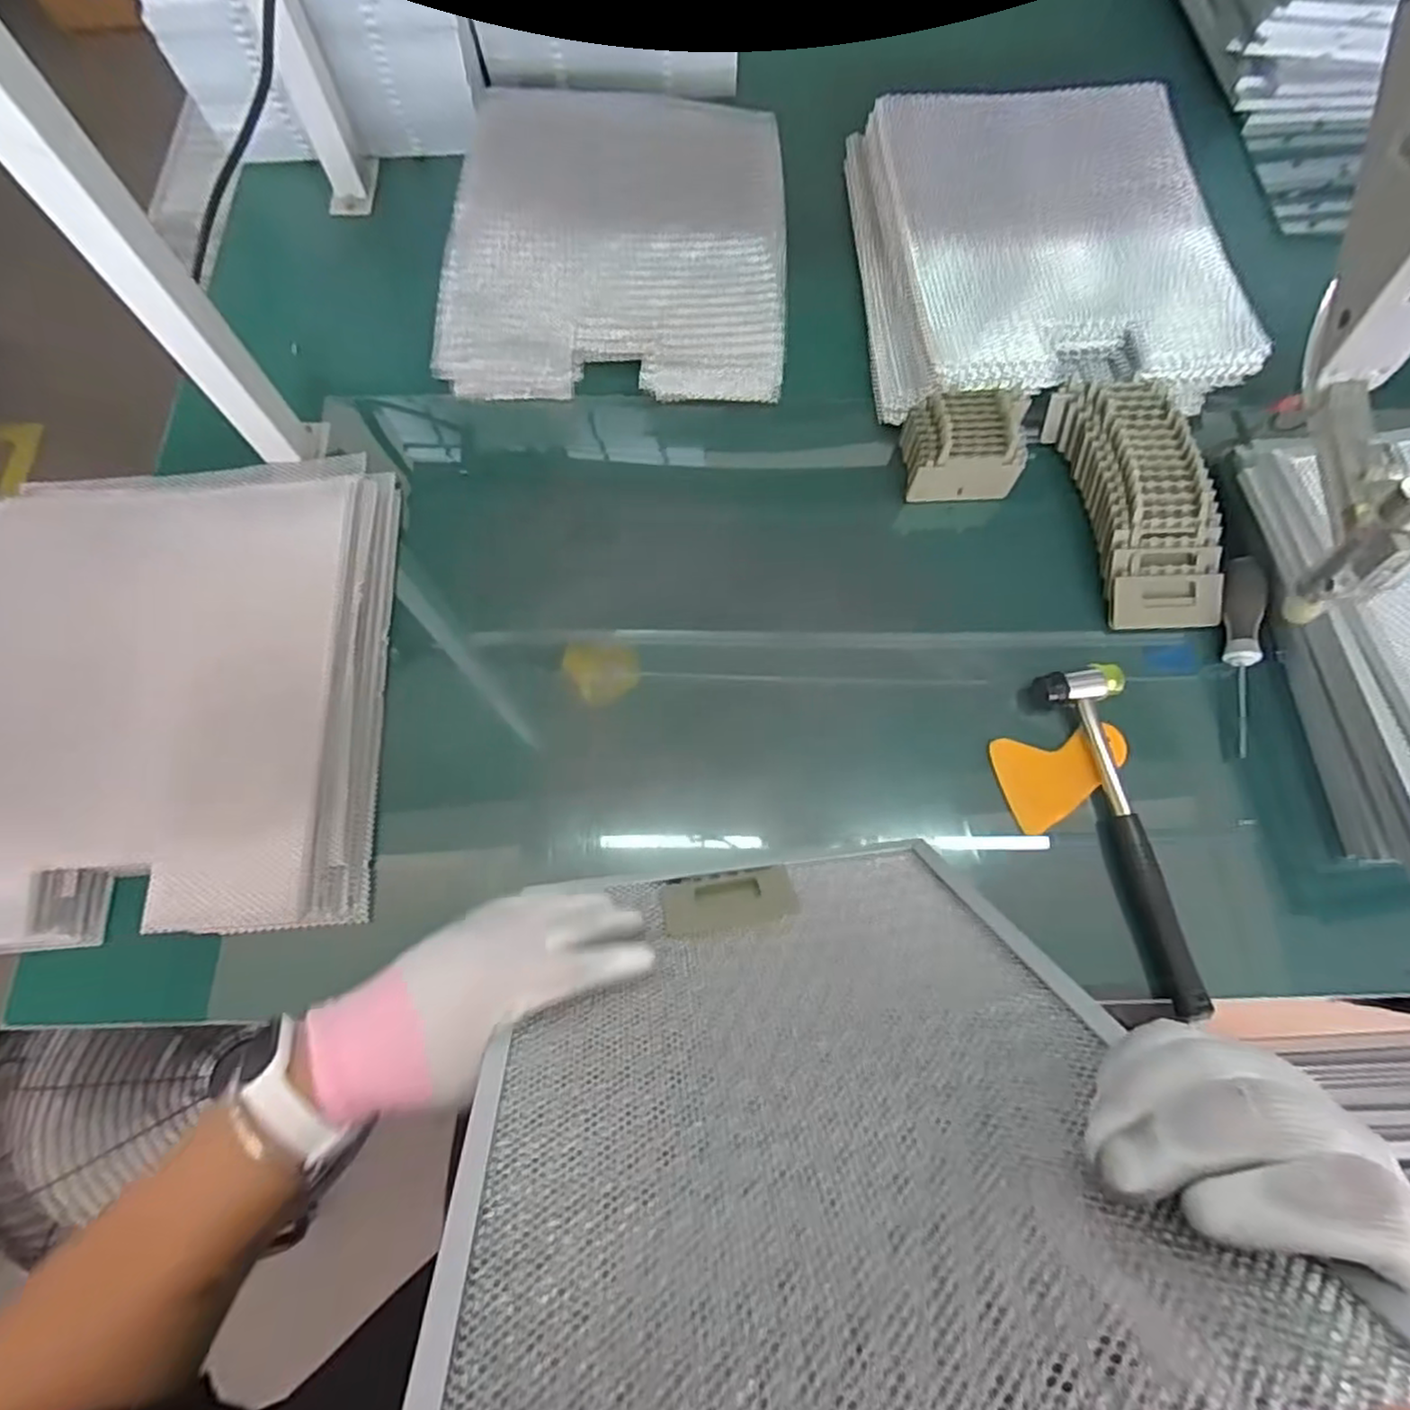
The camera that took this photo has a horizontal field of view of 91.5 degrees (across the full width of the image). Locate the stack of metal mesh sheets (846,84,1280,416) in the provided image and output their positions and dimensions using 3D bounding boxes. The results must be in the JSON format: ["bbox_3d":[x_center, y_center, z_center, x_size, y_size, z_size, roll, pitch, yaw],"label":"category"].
[{"bbox_3d":[0.297,-0.412,0.625,0.295,0.061,0.360,-2,71,-2],"label":"stack of metal mesh sheets"}]

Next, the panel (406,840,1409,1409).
[{"bbox_3d":[0.036,0.158,0.311,0.274,0.324,0.020,-15,103,-1],"label":"panel"}]

